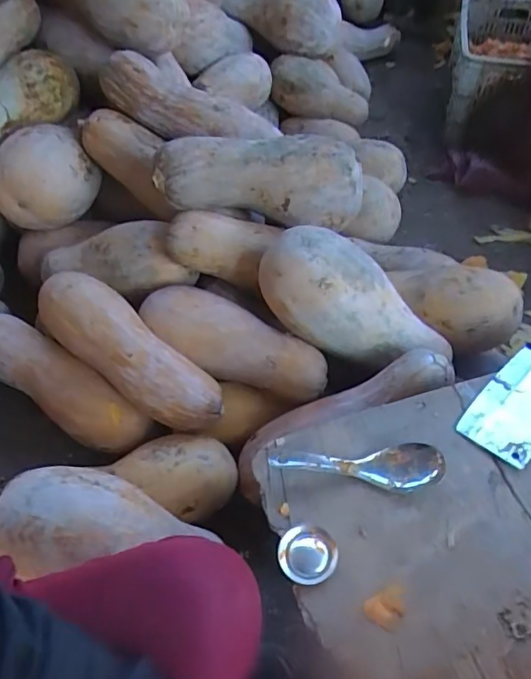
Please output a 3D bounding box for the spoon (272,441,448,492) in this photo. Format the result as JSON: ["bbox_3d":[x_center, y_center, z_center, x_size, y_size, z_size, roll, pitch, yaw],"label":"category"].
[{"bbox_3d":[0.100,0.145,0.586,0.183,0.029,0.051,-5,49,-3],"label":"spoon"}]

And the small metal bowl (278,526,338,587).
[{"bbox_3d":[0.044,0.223,0.555,0.059,0.016,0.057,-3,54,5],"label":"small metal bowl"}]

